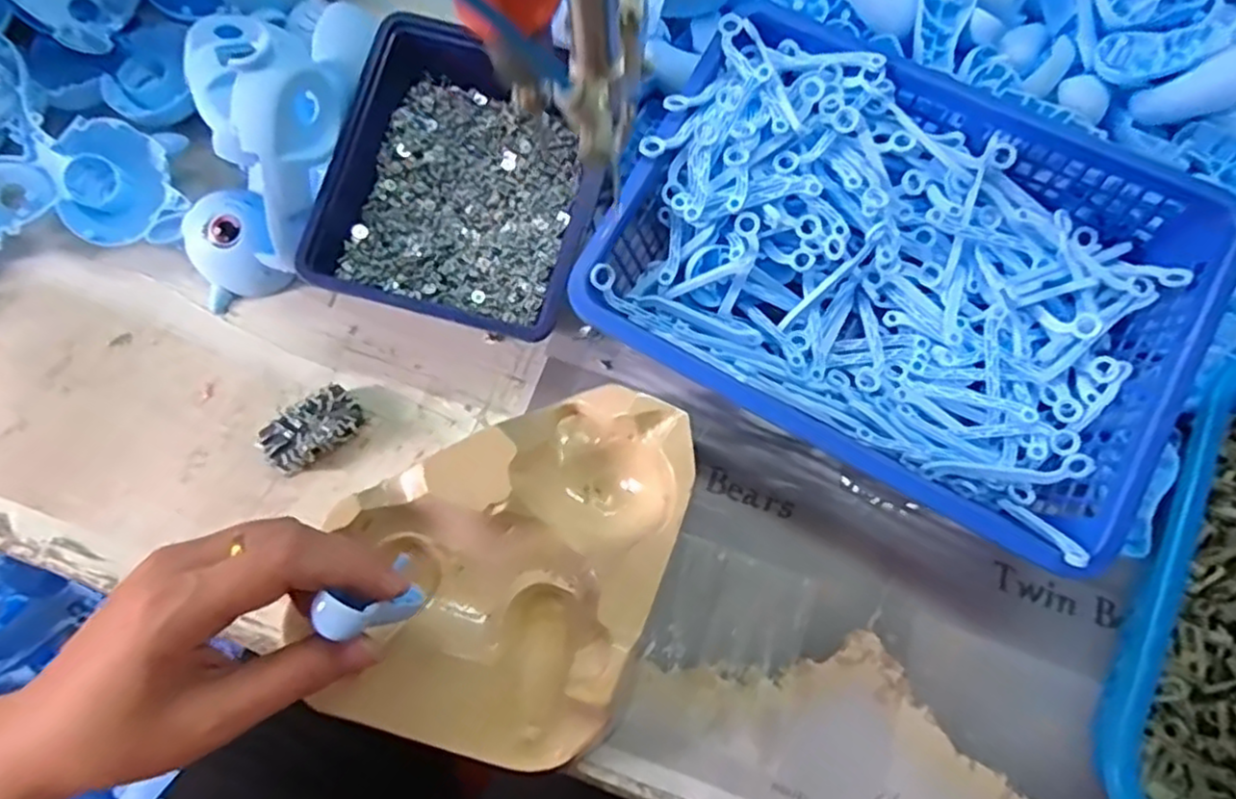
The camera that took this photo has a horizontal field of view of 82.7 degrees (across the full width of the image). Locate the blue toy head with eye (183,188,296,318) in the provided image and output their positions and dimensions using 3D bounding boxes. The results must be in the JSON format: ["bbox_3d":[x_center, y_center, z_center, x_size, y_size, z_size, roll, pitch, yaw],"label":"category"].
[{"bbox_3d":[-0.226,-0.090,0.413,0.050,0.032,0.057,-24,73,-8],"label":"blue toy head with eye"}]

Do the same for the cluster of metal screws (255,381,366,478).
[{"bbox_3d":[-0.169,0.016,0.388,0.053,0.018,0.028,-37,76,-12],"label":"cluster of metal screws"}]

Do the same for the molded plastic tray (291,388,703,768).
[{"bbox_3d":[-0.056,0.076,0.352,0.153,0.055,0.188,19,72,6],"label":"molded plastic tray"}]

